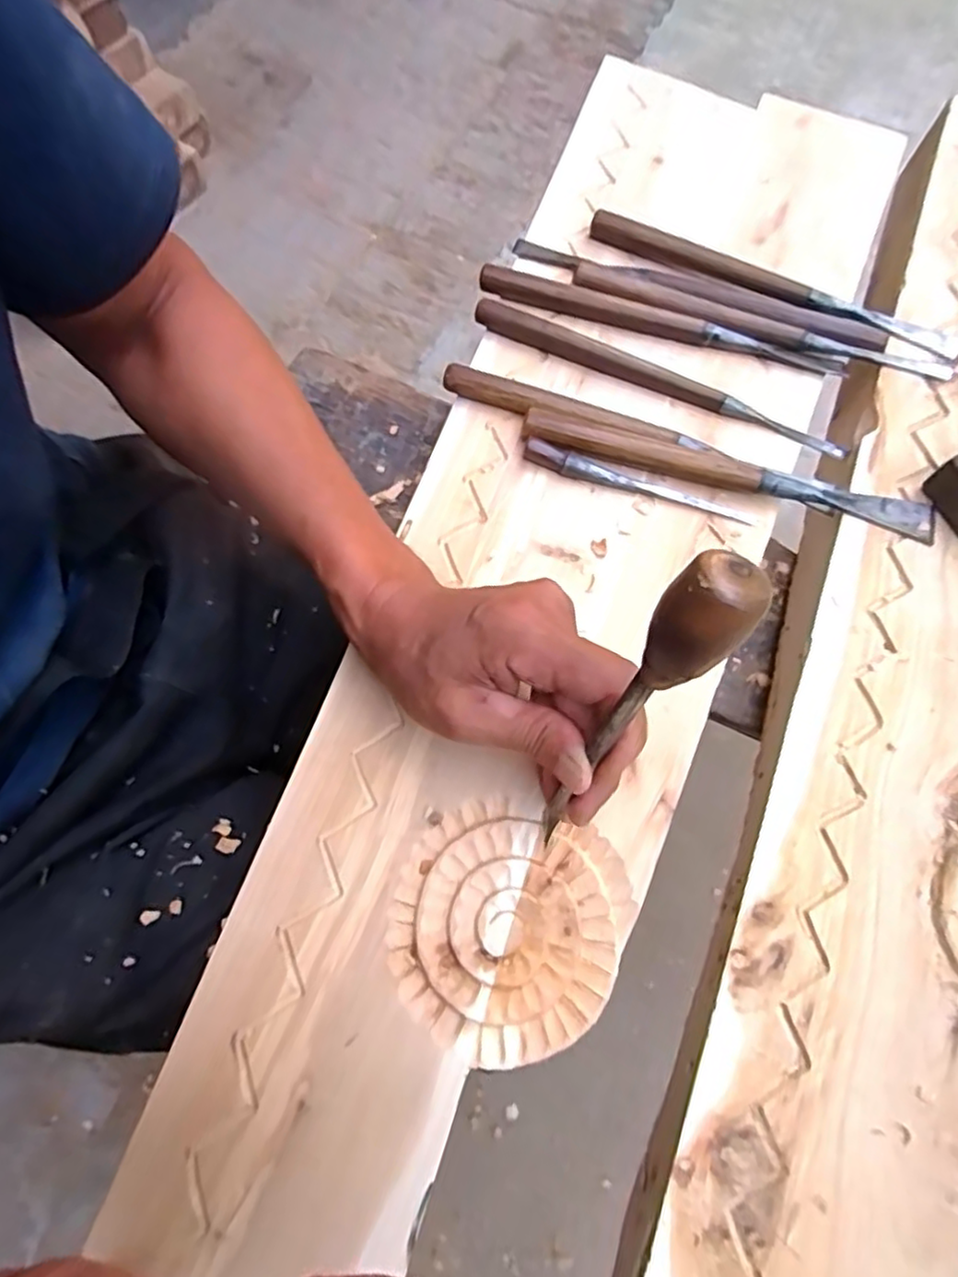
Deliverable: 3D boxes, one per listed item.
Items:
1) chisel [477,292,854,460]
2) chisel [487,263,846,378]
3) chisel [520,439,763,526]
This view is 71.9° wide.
[{"bbox_3d":[0.117,-0.171,0.432,0.256,0.015,0.019,24,71,9],"label":"chisel"},{"bbox_3d":[0.124,-0.215,0.448,0.249,0.022,0.016,14,70,6],"label":"chisel"},{"bbox_3d":[0.098,-0.093,0.400,0.146,0.014,0.012,18,70,7],"label":"chisel"}]

